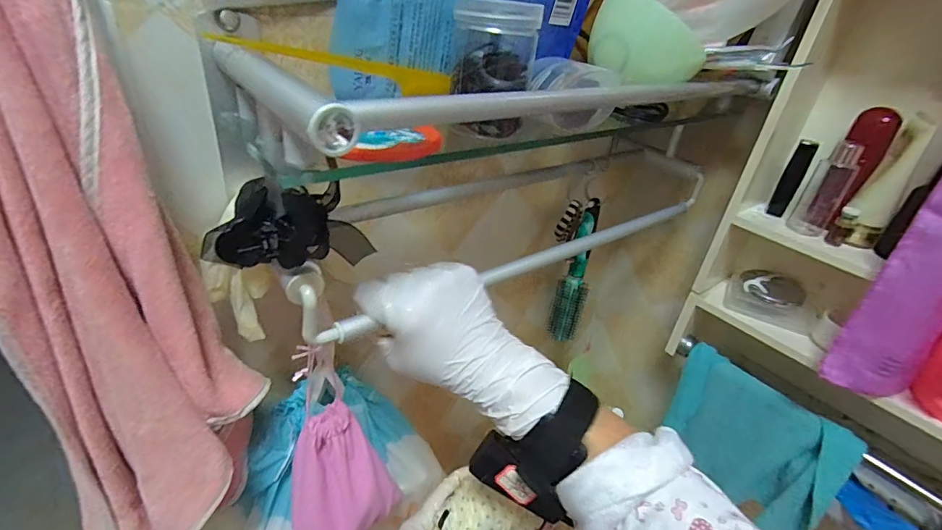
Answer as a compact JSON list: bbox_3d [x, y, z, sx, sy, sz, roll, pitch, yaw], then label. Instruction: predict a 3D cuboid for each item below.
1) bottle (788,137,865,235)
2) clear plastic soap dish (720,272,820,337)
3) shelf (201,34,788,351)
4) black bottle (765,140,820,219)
[{"bbox_3d":[0.365,-0.078,0.451,0.033,0.098,0.034,25,36,26],"label":"bottle"},{"bbox_3d":[0.356,0.037,0.526,0.091,0.041,0.058,19,34,18],"label":"clear plastic soap dish"},{"bbox_3d":[0.042,-0.078,0.419,0.161,0.158,0.497,33,30,35],"label":"shelf"},{"bbox_3d":[0.346,-0.092,0.473,0.019,0.080,0.013,28,37,30],"label":"black bottle"}]

